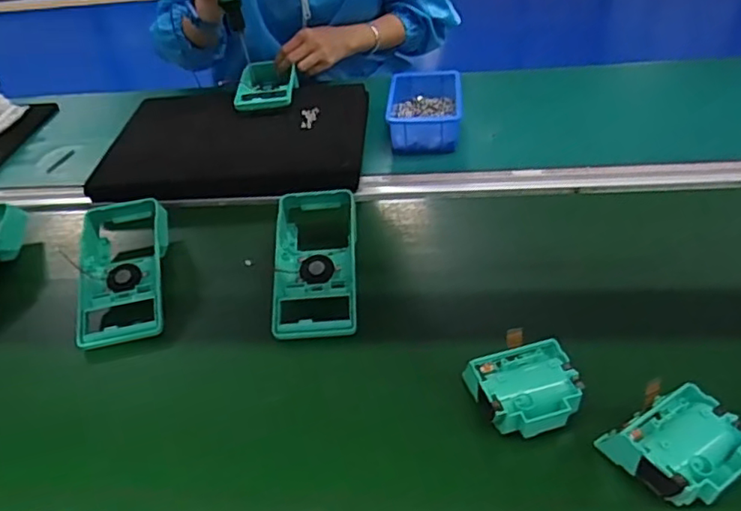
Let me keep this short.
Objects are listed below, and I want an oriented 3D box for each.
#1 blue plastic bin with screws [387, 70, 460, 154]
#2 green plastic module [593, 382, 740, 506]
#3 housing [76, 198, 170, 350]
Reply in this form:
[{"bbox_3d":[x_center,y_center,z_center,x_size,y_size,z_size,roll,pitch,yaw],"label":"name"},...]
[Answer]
[{"bbox_3d":[0.075,-0.199,0.829,0.099,0.056,0.150,0,41,8],"label":"blue plastic bin with screws"},{"bbox_3d":[0.220,0.138,0.424,0.077,0.041,0.074,-21,43,-16],"label":"green plastic module"},{"bbox_3d":[-0.258,0.012,0.630,0.090,0.049,0.182,-13,41,-7],"label":"housing"}]

